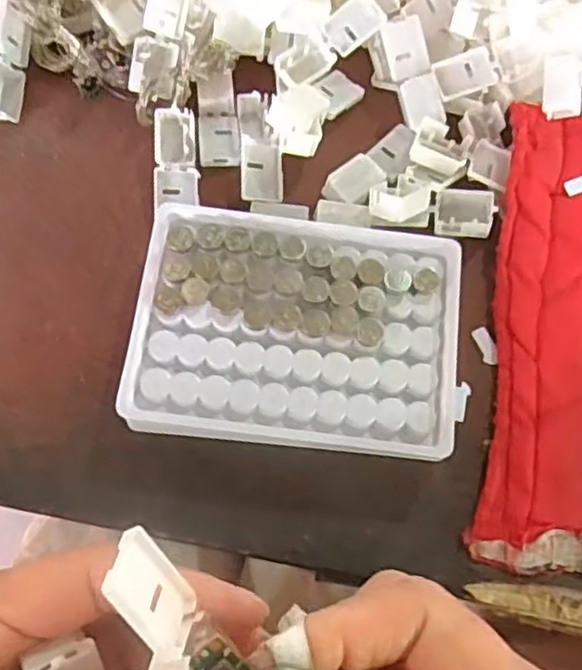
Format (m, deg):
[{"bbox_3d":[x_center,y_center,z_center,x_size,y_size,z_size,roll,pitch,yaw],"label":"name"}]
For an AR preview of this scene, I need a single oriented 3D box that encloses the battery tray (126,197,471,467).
[{"bbox_3d":[0.003,-0.002,0.294,0.130,0.022,0.096,6,76,0],"label":"battery tray"}]

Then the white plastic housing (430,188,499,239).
[{"bbox_3d":[0.079,-0.056,0.325,0.027,0.011,0.024,10,76,1],"label":"white plastic housing"}]

